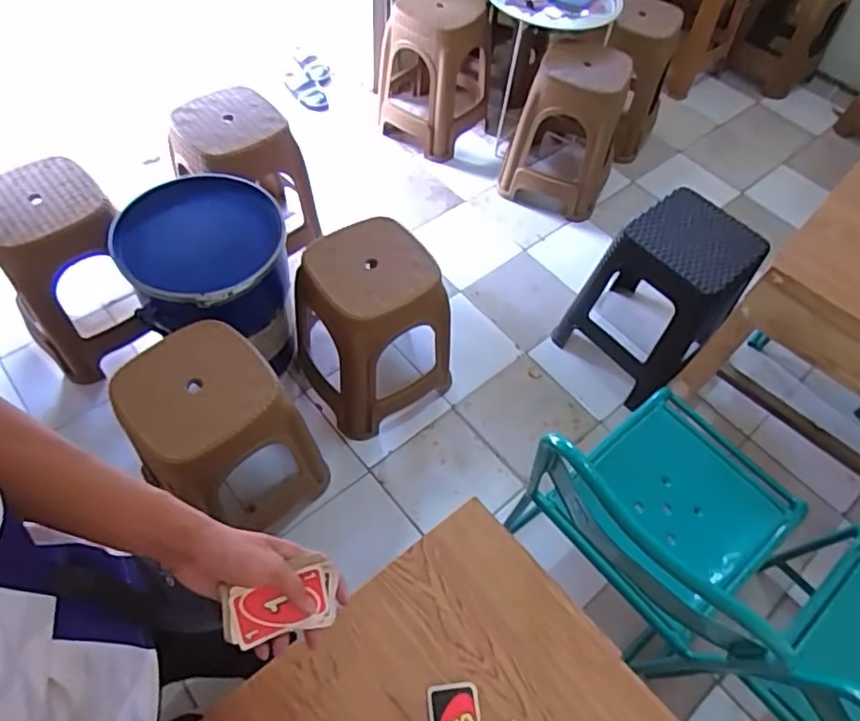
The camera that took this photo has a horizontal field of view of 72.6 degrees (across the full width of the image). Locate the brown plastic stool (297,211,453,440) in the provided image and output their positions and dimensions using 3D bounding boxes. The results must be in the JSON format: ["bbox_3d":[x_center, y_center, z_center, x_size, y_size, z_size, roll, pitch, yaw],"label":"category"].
[{"bbox_3d":[-0.149,-0.068,1.449,0.308,0.449,0.303,-26,63,-19],"label":"brown plastic stool"}]

